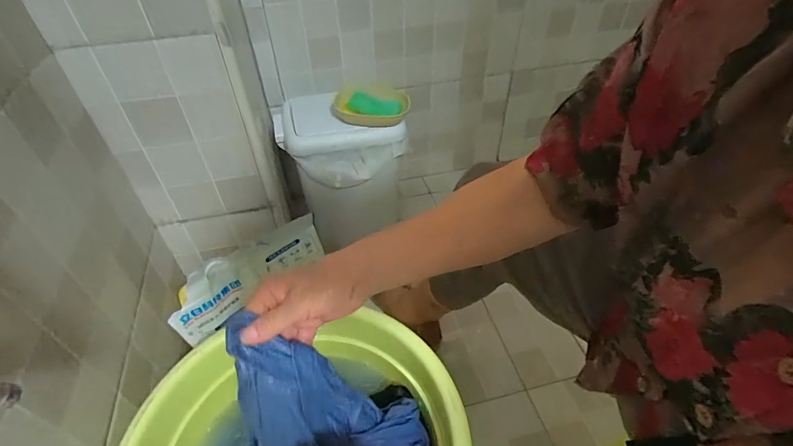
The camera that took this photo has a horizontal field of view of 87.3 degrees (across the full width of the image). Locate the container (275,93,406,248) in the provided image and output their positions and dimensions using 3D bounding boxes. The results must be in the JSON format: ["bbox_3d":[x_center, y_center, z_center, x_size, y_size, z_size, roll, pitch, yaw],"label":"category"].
[{"bbox_3d":[-0.125,-0.198,0.897,0.256,0.143,0.185,-12,45,-11],"label":"container"}]

